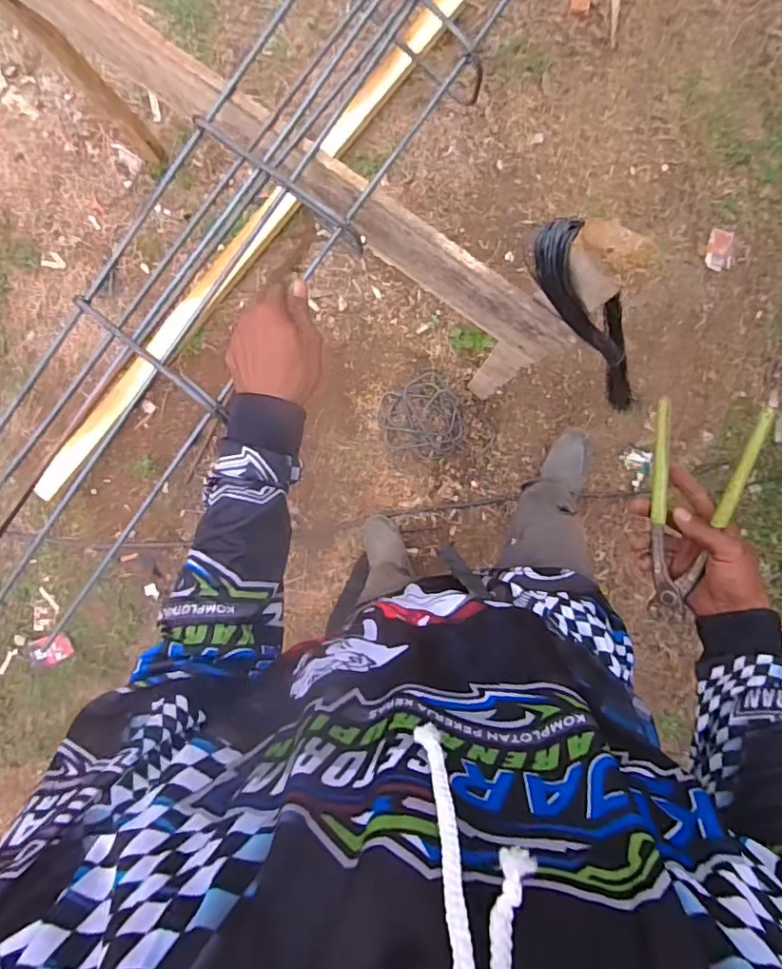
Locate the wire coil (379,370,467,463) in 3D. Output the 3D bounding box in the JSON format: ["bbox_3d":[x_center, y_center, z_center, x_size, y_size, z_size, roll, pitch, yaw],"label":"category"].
[{"bbox_3d":[0.078,-0.158,1.377,0.193,0.018,0.202,0,97,0],"label":"wire coil"}]

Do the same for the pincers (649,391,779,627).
[{"bbox_3d":[0.292,0.030,0.528,0.090,0.018,0.215,12,102,25],"label":"pincers"}]

